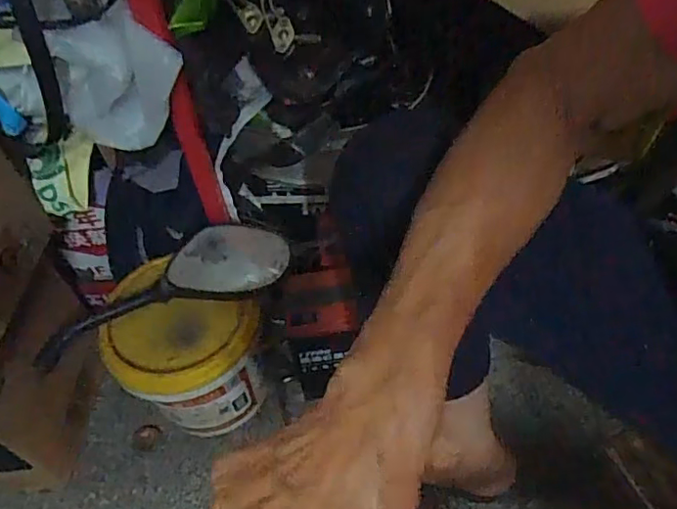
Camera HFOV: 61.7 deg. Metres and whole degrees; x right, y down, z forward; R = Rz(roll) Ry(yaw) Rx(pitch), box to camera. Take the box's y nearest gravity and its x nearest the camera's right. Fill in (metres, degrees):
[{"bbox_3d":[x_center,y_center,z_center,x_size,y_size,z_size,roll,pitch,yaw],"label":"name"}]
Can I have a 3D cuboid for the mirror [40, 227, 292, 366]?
[{"bbox_3d":[-0.194,0.033,0.625,0.286,0.035,0.089,-20,76,-4],"label":"mirror"}]

